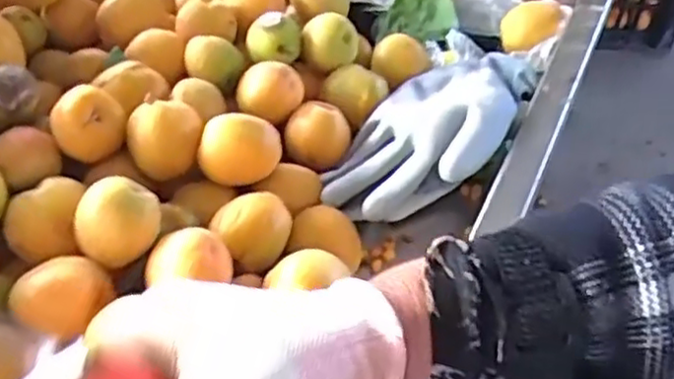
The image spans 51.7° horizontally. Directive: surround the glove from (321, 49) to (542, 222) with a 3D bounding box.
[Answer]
[{"bbox_3d":[0.083,-0.053,0.527,0.095,0.054,0.220,29,56,25],"label":"glove"}]

